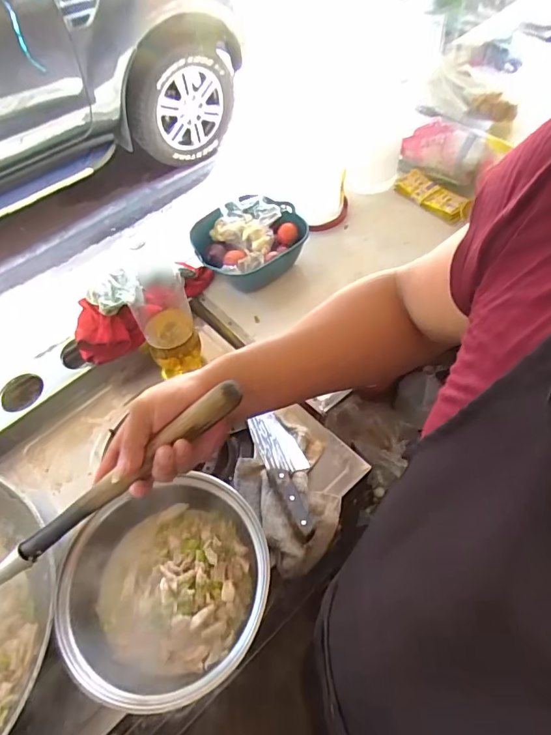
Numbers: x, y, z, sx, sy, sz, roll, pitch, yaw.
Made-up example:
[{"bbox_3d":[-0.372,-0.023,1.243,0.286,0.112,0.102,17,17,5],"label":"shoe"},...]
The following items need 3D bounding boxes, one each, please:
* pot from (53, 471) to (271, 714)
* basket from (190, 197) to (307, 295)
[{"bbox_3d":[-0.140,0.289,0.629,0.261,0.109,0.246,-2,57,3],"label":"pot"},{"bbox_3d":[-0.047,-0.256,0.970,0.220,0.123,0.163,-27,59,-13],"label":"basket"}]

